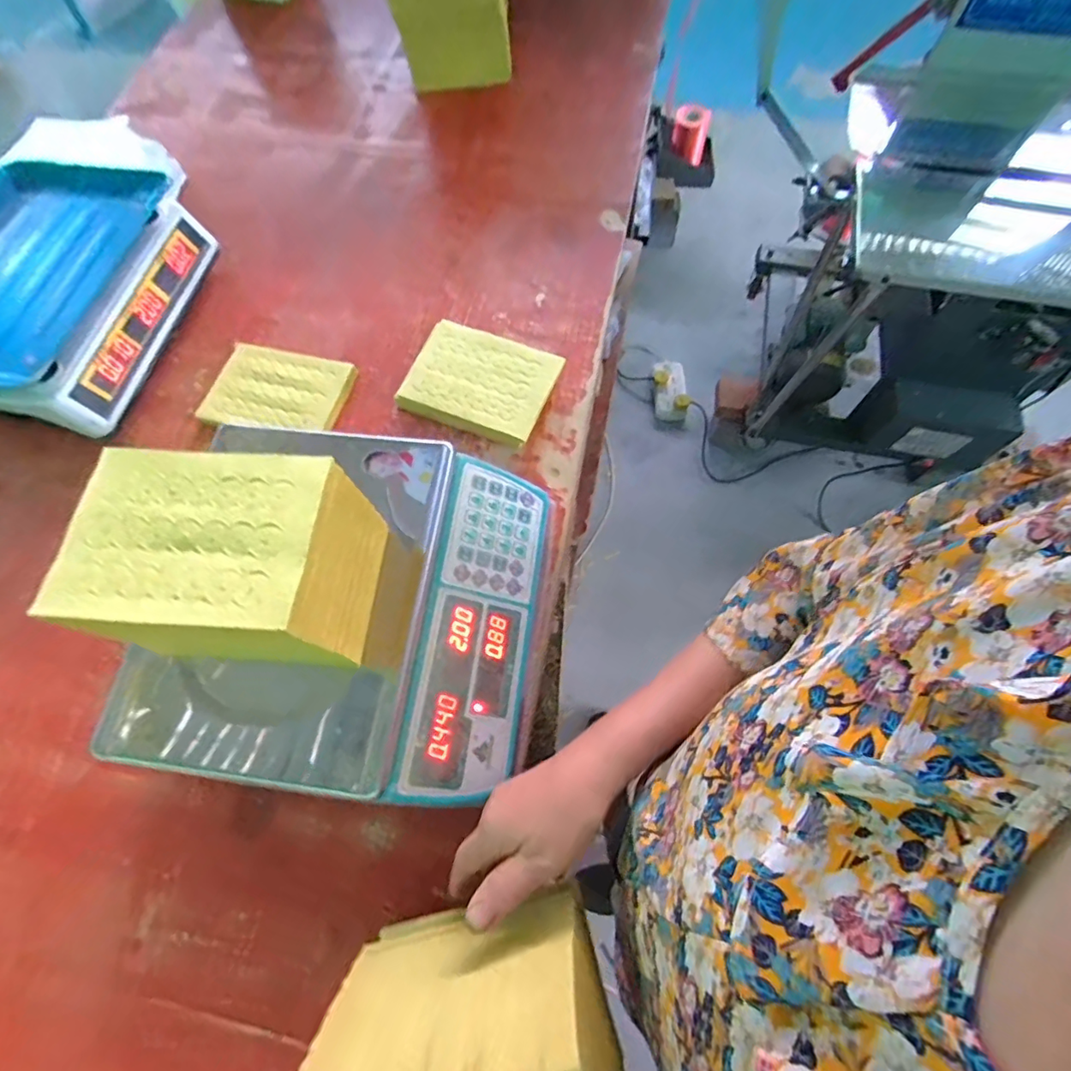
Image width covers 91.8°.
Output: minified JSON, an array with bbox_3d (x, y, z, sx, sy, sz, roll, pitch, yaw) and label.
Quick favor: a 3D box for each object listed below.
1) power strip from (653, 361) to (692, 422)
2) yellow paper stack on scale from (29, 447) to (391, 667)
[{"bbox_3d":[0.427,-0.466,1.638,0.106,0.047,0.214,-4,81,1],"label":"power strip"},{"bbox_3d":[-0.212,0.023,0.381,0.162,0.122,0.118,3,68,4],"label":"yellow paper stack on scale"}]

